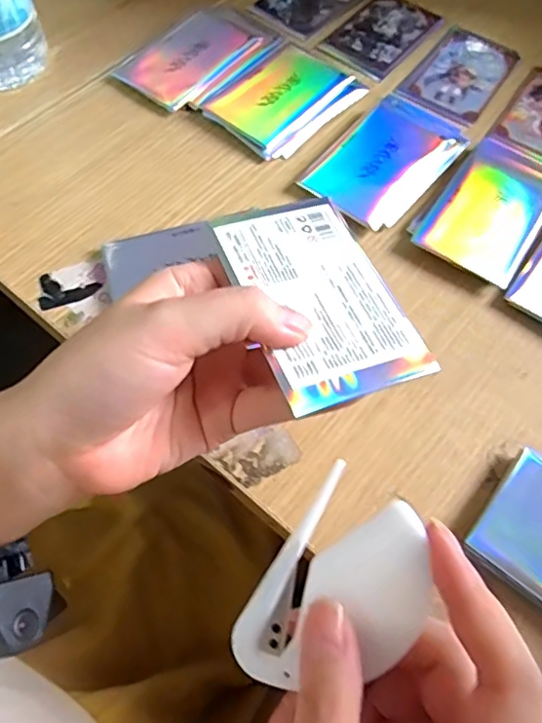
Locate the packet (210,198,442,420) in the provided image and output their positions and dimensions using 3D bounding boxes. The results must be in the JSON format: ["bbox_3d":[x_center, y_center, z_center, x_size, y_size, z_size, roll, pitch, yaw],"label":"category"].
[{"bbox_3d":[0.017,-0.026,0.218,0.057,0.010,0.092,-21,66,-11],"label":"packet"}]

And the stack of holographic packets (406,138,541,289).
[{"bbox_3d":[0.138,-0.096,0.352,0.063,0.009,0.103,32,67,14],"label":"stack of holographic packets"}]

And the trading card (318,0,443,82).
[{"bbox_3d":[0.085,-0.248,0.430,0.058,0.004,0.093,36,68,15],"label":"trading card"}]

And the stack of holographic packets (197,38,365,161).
[{"bbox_3d":[0.007,-0.183,0.391,0.075,0.009,0.094,39,69,16],"label":"stack of holographic packets"}]

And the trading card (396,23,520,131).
[{"bbox_3d":[0.137,-0.206,0.411,0.057,0.005,0.098,33,67,14],"label":"trading card"}]

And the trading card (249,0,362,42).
[{"bbox_3d":[0.034,-0.287,0.447,0.060,0.006,0.097,37,67,15],"label":"trading card"}]

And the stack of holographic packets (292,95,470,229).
[{"bbox_3d":[0.073,-0.131,0.367,0.069,0.009,0.106,37,68,16],"label":"stack of holographic packets"}]

